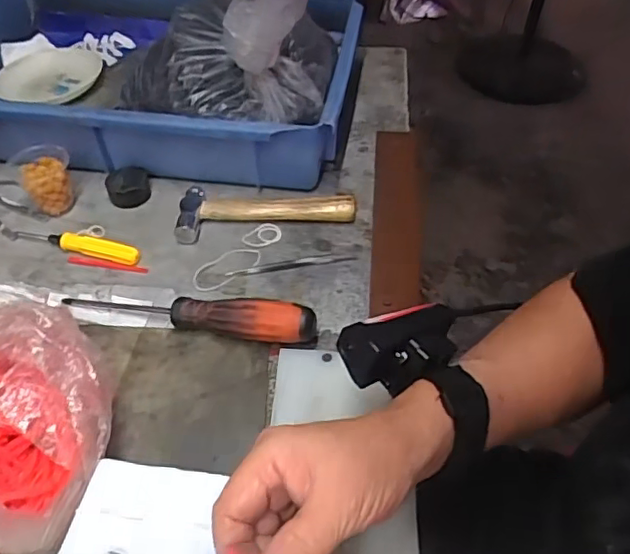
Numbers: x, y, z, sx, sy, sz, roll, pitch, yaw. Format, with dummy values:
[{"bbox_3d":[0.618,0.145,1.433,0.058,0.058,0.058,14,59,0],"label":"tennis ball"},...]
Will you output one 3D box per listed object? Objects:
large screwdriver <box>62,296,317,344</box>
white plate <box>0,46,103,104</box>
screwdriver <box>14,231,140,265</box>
[{"bbox_3d":[-0.098,0.027,0.433,0.196,0.039,0.026,8,49,7],"label":"large screwdriver"},{"bbox_3d":[-0.309,-0.235,0.677,0.114,0.015,0.114,1,48,-1],"label":"white plate"},{"bbox_3d":[-0.208,-0.031,0.503,0.121,0.017,0.017,14,50,12],"label":"screwdriver"}]

